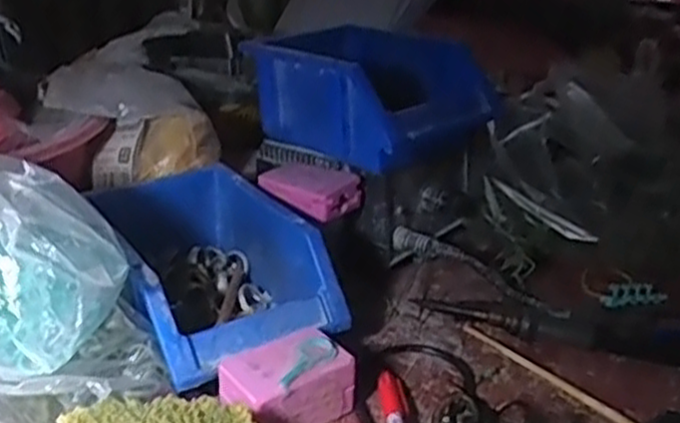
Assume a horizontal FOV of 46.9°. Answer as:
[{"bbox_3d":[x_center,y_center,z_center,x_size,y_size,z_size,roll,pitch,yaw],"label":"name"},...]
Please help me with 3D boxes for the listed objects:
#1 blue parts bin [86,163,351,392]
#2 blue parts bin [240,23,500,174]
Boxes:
[{"bbox_3d":[-0.084,0.037,0.535,0.124,0.070,0.196,-10,27,-23],"label":"blue parts bin"},{"bbox_3d":[0.024,-0.097,0.644,0.135,0.086,0.198,-17,32,-35],"label":"blue parts bin"}]

